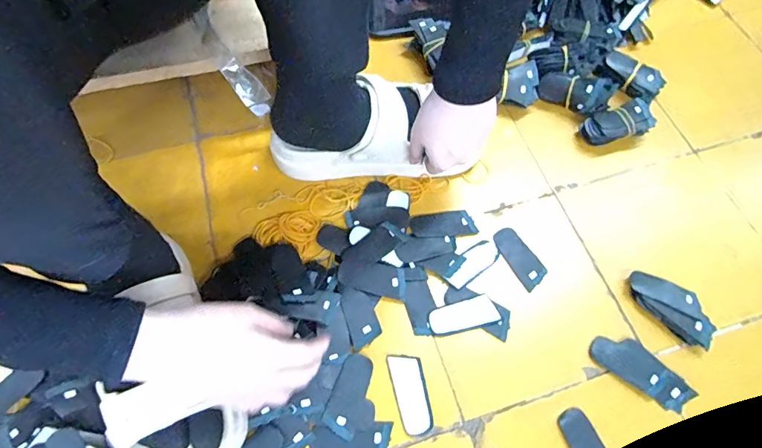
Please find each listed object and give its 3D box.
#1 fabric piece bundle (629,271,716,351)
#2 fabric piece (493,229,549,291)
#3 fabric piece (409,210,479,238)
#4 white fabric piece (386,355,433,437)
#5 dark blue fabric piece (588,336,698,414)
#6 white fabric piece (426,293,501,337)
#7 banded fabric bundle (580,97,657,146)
[{"bbox_3d":[0.306,0.085,0.461,0.046,0.012,0.091,-37,70,-16],"label":"fabric piece bundle"},{"bbox_3d":[0.155,0.036,0.492,0.032,0.004,0.071,-28,68,-13],"label":"fabric piece"},{"bbox_3d":[0.071,0.002,0.507,0.075,0.004,0.032,-10,65,-5],"label":"fabric piece"},{"bbox_3d":[0.029,0.164,0.424,0.032,0.004,0.074,-11,65,-6],"label":"white fabric piece"},{"bbox_3d":[0.260,0.144,0.438,0.096,0.007,0.041,34,69,14],"label":"dark blue fabric piece"},{"bbox_3d":[0.085,0.097,0.459,0.073,0.004,0.031,-16,70,-4],"label":"white fabric piece"},{"bbox_3d":[0.297,-0.123,0.554,0.080,0.032,0.046,-20,66,-10],"label":"banded fabric bundle"}]

